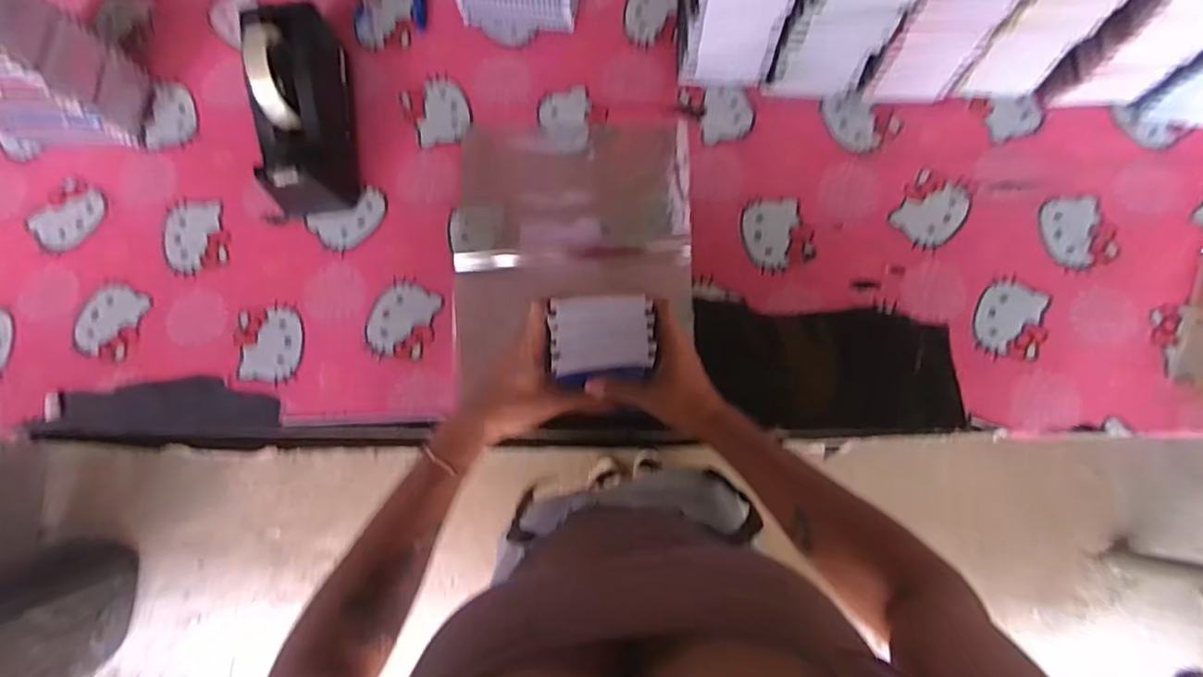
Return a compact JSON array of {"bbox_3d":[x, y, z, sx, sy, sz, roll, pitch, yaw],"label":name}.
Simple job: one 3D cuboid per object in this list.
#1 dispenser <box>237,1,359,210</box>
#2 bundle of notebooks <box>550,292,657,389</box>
[{"bbox_3d":[-0.317,-0.238,0.605,0.083,0.120,0.205,-6,79,0],"label":"dispenser"},{"bbox_3d":[0.002,0.000,0.503,0.083,0.036,0.070,-5,79,0],"label":"bundle of notebooks"}]

